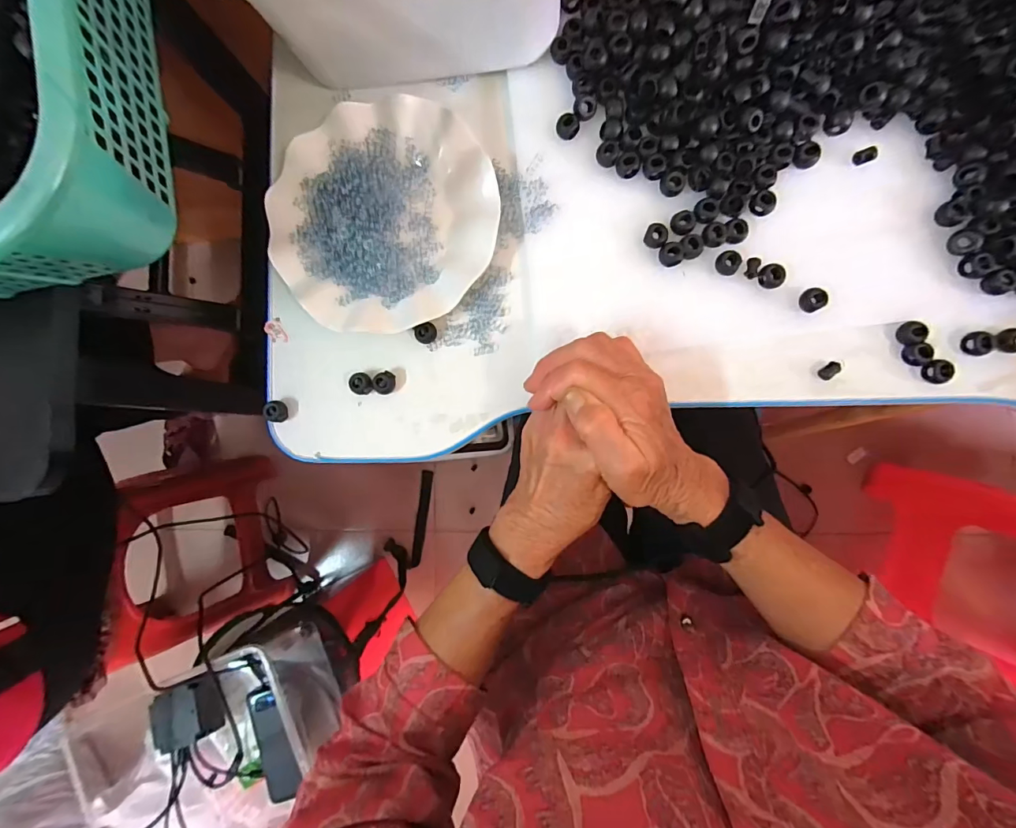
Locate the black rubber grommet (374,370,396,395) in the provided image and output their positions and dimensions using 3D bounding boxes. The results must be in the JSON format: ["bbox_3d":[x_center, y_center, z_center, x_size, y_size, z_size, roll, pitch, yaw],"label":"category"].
[{"bbox_3d":[-0.101,-0.026,0.365,0.016,0.008,0.018,0,88,5],"label":"black rubber grommet"}]

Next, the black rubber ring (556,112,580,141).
[{"bbox_3d":[0.047,-0.223,0.348,0.017,0.010,0.015,5,88,5],"label":"black rubber ring"}]

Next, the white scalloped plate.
[{"bbox_3d":[-0.100,-0.158,0.363,0.177,0.021,0.179,0,88,5],"label":"white scalloped plate"}]

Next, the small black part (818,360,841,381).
[{"bbox_3d":[0.242,-0.032,0.337,0.015,0.006,0.010,-44,85,2],"label":"small black part"}]

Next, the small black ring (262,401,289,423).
[{"bbox_3d":[-0.193,-0.002,0.372,0.016,0.009,0.018,-4,88,5],"label":"small black ring"}]

